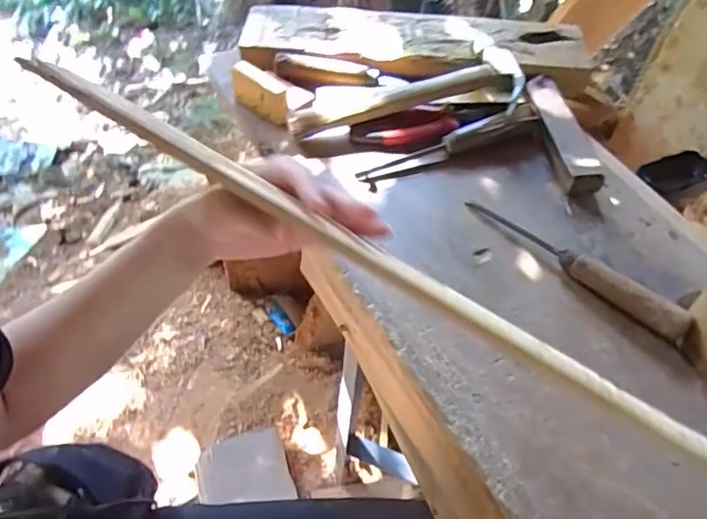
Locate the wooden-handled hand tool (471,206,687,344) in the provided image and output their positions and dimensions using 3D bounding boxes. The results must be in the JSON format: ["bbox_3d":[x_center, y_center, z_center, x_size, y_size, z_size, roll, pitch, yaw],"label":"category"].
[{"bbox_3d":[0.214,0.001,0.550,0.025,0.036,0.230,-37,64,-27],"label":"wooden-handled hand tool"}]

